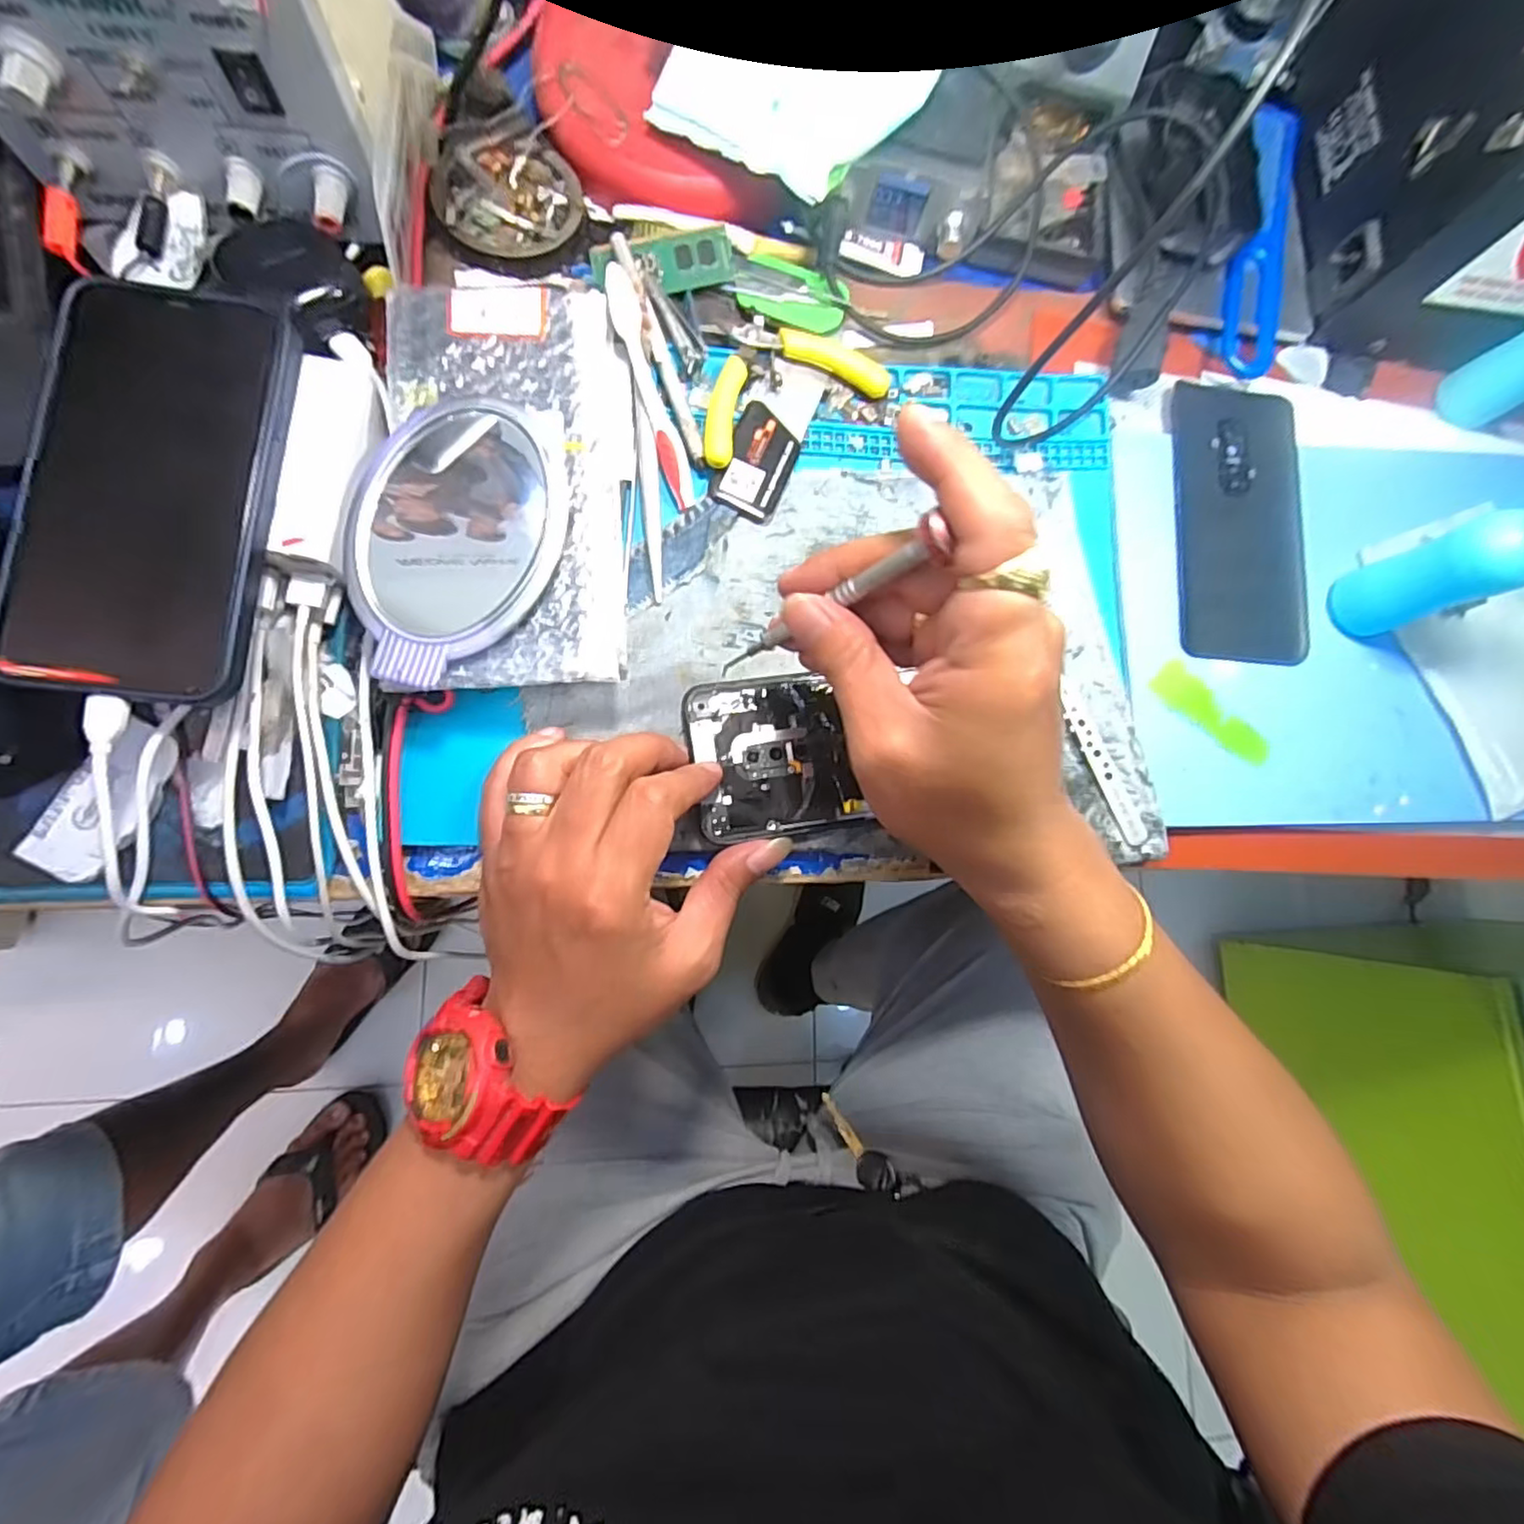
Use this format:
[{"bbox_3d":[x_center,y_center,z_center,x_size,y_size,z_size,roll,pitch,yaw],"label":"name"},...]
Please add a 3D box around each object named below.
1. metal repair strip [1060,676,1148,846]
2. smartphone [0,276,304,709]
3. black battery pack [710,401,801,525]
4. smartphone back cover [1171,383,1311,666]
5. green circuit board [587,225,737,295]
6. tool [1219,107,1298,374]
[{"bbox_3d":[0.163,0.002,0.312,0.011,0.004,0.077,-23,82,0],"label":"metal repair strip"},{"bbox_3d":[-0.231,-0.102,0.245,0.081,0.011,0.157,5,83,-6],"label":"smartphone"},{"bbox_3d":[-0.001,-0.148,0.319,0.032,0.004,0.057,22,79,-4],"label":"black battery pack"},{"bbox_3d":[0.252,-0.129,0.344,0.069,0.005,0.153,3,81,-7],"label":"smartphone back cover"},{"bbox_3d":[-0.048,-0.248,0.323,0.068,0.006,0.031,-16,84,-10],"label":"green circuit board"},{"bbox_3d":[0.277,-0.297,0.360,0.031,0.013,0.186,15,79,-5],"label":"tool"}]

